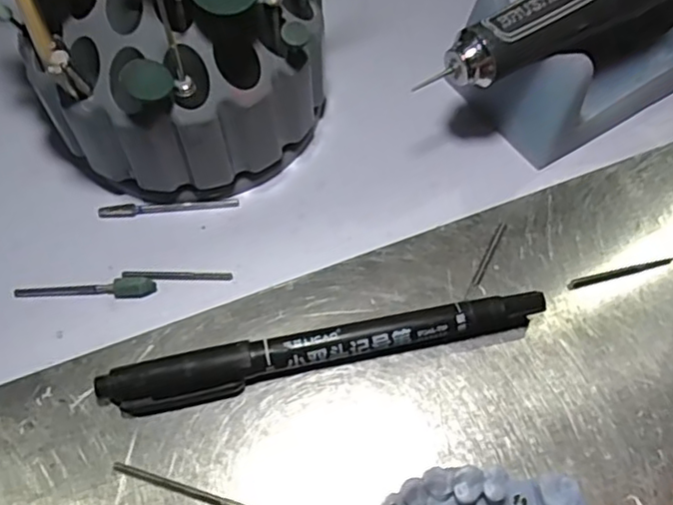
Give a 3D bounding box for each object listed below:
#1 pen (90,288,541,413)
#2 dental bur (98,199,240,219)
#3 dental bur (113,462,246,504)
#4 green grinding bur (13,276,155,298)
[{"bbox_3d":[-0.003,0.030,0.199,0.134,0.013,0.012,-11,59,-6],"label":"pen"},{"bbox_3d":[-0.061,-0.017,0.233,0.049,0.004,0.004,-6,58,-3],"label":"dental bur"},{"bbox_3d":[-0.042,0.066,0.181,0.044,0.004,0.004,16,60,10],"label":"dental bur"},{"bbox_3d":[-0.084,0.012,0.215,0.046,0.005,0.007,1,58,1],"label":"green grinding bur"}]

